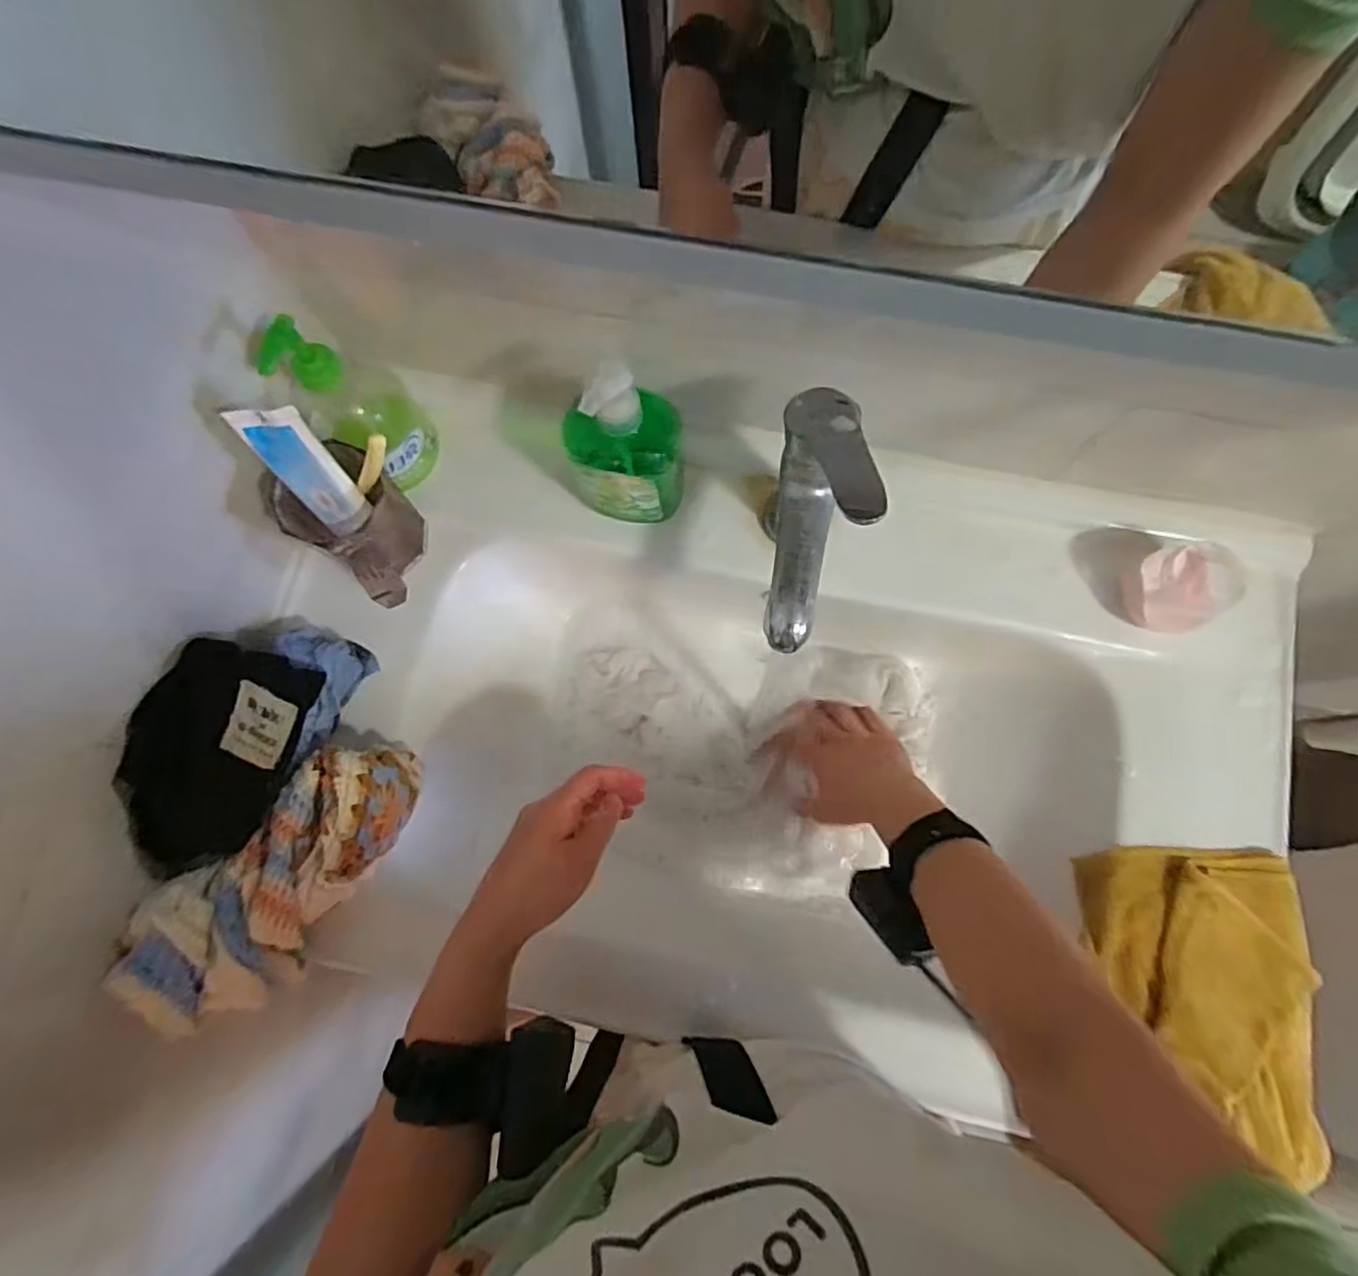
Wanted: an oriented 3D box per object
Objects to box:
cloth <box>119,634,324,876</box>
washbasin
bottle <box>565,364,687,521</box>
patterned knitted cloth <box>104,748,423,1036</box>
[{"bbox_3d":[-0.311,0.087,0.466,0.076,0.100,0.154,13,79,4],"label":"cloth"},{"bbox_3d":[0.070,0.085,0.555,0.763,0.150,0.464,11,79,4],"label":"washbasin"},{"bbox_3d":[-0.040,-0.142,0.476,0.081,0.168,0.064,2,78,2],"label":"bottle"},{"bbox_3d":[-0.278,0.173,0.459,0.222,0.067,0.101,-43,80,-7],"label":"patterned knitted cloth"}]

